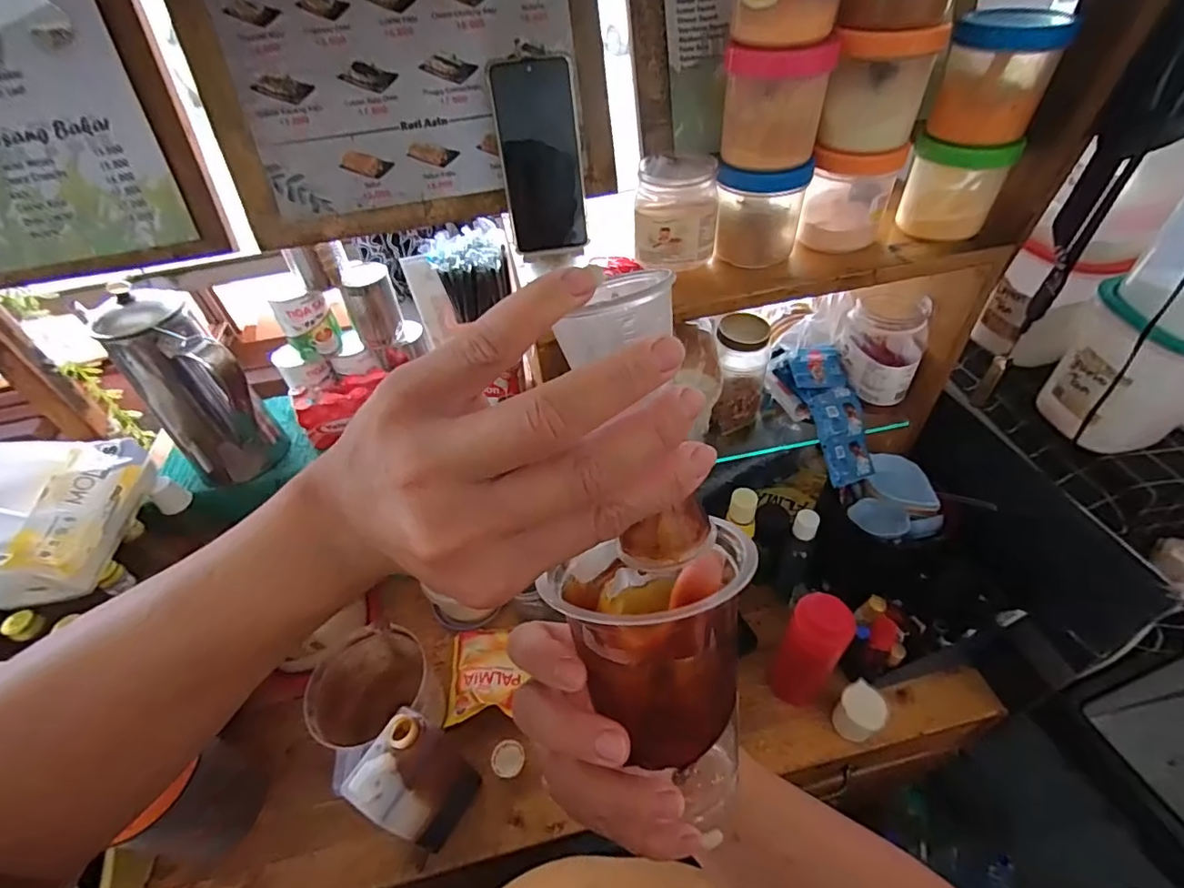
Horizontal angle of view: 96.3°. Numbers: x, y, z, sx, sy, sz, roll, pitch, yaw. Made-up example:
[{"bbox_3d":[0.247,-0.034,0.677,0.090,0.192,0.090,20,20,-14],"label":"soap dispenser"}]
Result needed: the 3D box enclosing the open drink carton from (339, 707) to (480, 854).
[{"bbox_3d":[-0.188,0.369,0.578,0.057,0.220,0.090,16,51,19],"label":"open drink carton"}]

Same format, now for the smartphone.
[{"bbox_3d":[-0.046,-0.263,0.493,0.074,0.157,0.007,-8,29,-3],"label":"smartphone"}]

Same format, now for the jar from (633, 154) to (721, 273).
[{"bbox_3d":[0.084,-0.235,0.530,0.077,0.083,0.080,3,48,8],"label":"jar"}]

